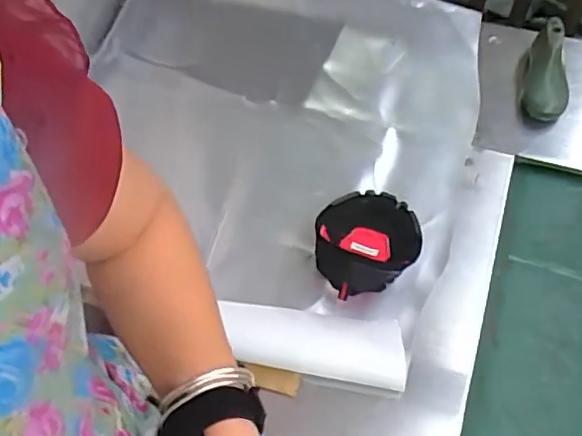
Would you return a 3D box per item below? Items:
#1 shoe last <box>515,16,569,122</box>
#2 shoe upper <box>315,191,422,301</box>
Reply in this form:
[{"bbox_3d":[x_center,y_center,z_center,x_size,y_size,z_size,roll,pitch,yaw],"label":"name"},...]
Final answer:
[{"bbox_3d":[0.374,-0.215,0.880,0.068,0.074,0.148,10,65,11],"label":"shoe last"},{"bbox_3d":[0.099,0.027,0.767,0.134,0.069,0.148,-2,63,5],"label":"shoe upper"}]

